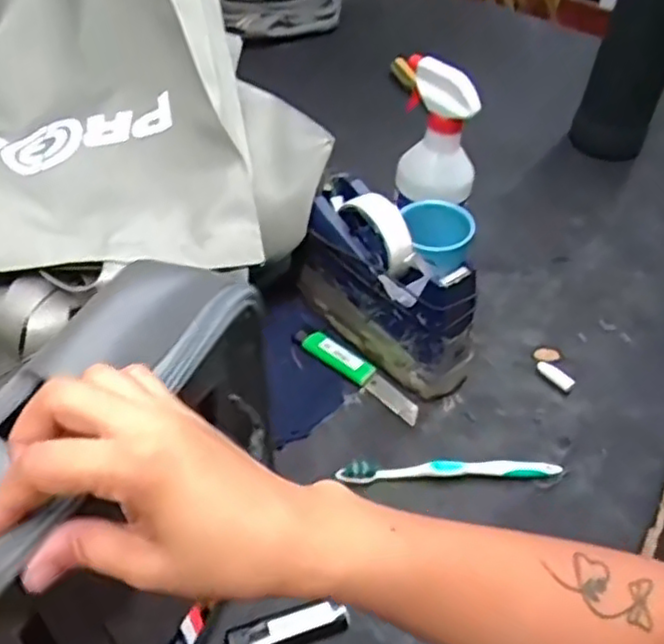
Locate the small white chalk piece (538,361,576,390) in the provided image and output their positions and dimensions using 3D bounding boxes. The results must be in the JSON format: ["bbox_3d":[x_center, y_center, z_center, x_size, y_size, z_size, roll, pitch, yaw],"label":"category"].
[{"bbox_3d":[0.203,0.047,0.631,0.011,0.013,0.036,-26,54,-28],"label":"small white chalk piece"}]

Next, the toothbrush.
[{"bbox_3d":[0.095,0.119,0.553,0.177,0.014,0.014,1,46,-6],"label":"toothbrush"}]

